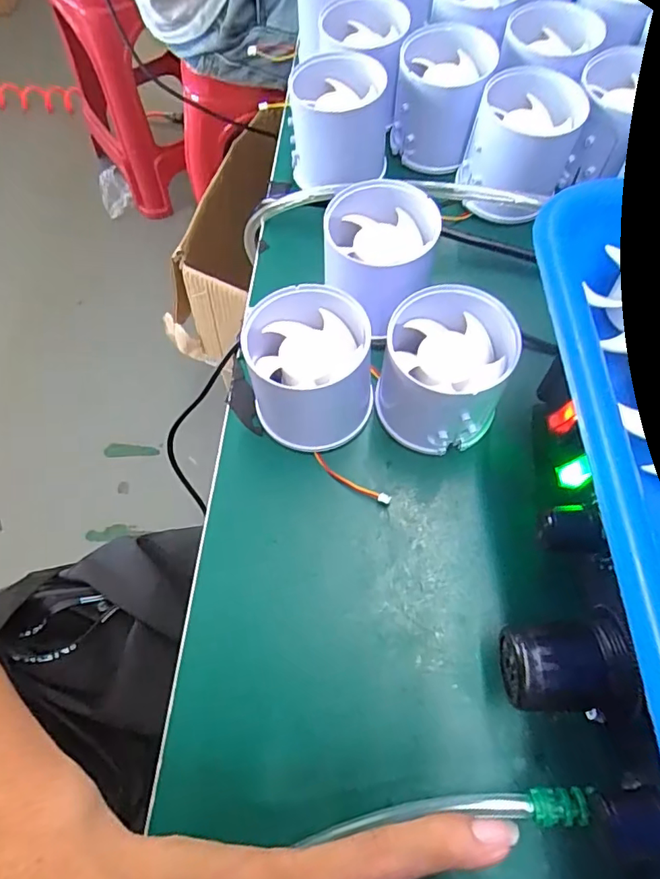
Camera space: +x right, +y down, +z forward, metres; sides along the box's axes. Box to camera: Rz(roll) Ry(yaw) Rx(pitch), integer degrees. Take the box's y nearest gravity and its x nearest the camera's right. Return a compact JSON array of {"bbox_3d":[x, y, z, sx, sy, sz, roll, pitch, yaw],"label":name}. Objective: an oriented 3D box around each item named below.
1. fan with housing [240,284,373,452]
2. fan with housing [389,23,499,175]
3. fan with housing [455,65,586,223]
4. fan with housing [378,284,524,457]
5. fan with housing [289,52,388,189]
[{"bbox_3d":[-0.010,-0.028,0.236,0.049,0.053,0.053,-1,65,2],"label":"fan with housing"},{"bbox_3d":[0.063,-0.193,0.303,0.048,0.051,0.054,13,67,8],"label":"fan with housing"},{"bbox_3d":[0.102,-0.156,0.288,0.052,0.052,0.056,24,68,13],"label":"fan with housing"},{"bbox_3d":[0.049,-0.030,0.232,0.051,0.056,0.055,-1,65,2],"label":"fan with housing"},{"bbox_3d":[0.004,-0.180,0.309,0.053,0.056,0.044,-2,65,2],"label":"fan with housing"}]

